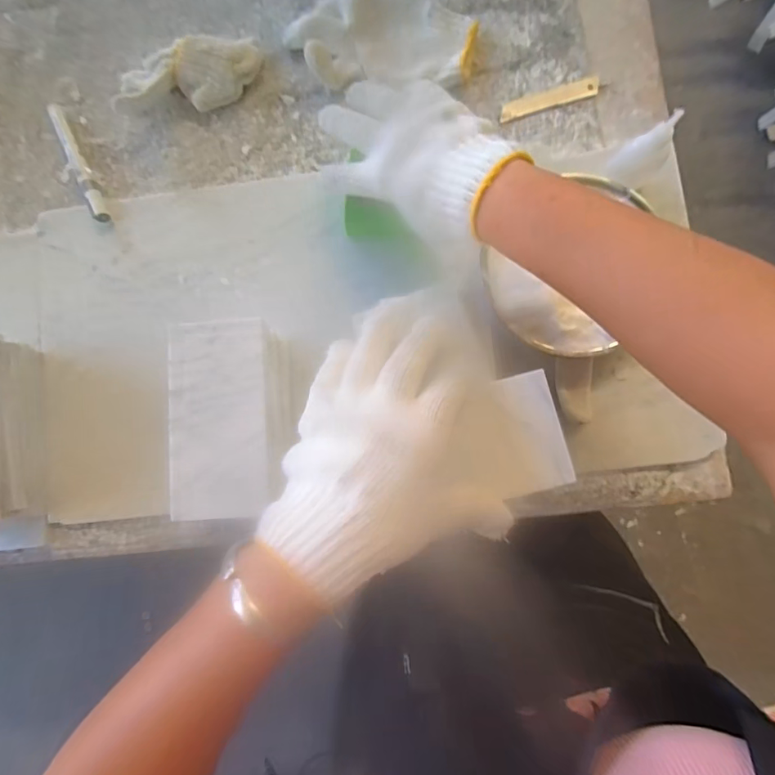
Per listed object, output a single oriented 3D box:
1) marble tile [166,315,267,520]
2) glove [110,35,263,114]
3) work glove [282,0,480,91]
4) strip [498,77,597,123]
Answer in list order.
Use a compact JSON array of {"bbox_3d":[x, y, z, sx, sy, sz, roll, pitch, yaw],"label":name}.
[{"bbox_3d":[-0.134,0.024,0.365,0.076,0.007,0.153,-4,85,2],"label":"marble tile"},{"bbox_3d":[-0.191,-0.300,0.442,0.141,0.047,0.058,-12,84,1],"label":"glove"},{"bbox_3d":[-0.006,-0.335,0.439,0.176,0.030,0.096,1,84,2],"label":"work glove"},{"bbox_3d":[0.154,-0.272,0.438,0.096,0.005,0.019,-16,84,0],"label":"strip"}]

